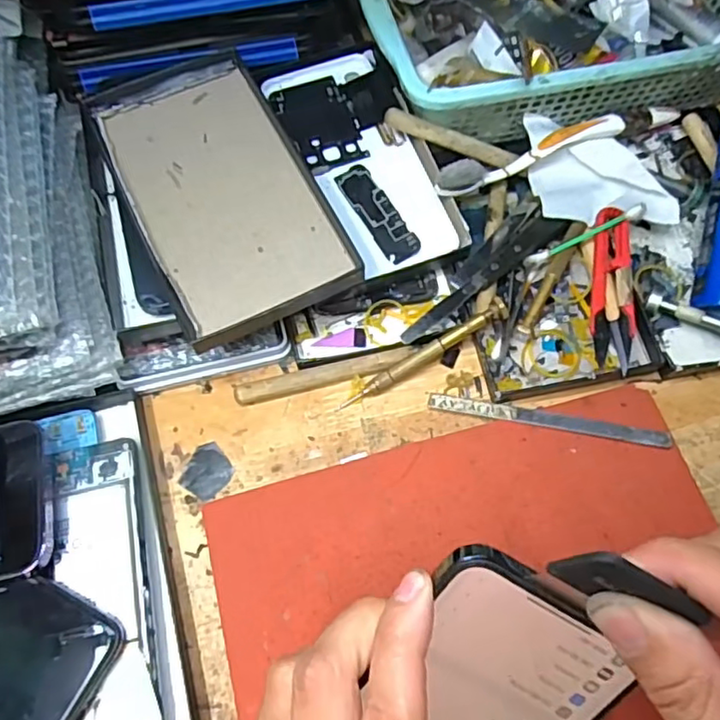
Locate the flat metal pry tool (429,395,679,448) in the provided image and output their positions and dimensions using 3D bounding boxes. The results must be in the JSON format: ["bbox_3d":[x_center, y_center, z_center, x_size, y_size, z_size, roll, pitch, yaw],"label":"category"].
[{"bbox_3d":[0.104,0.033,0.344,0.130,0.004,0.010,10,64,7],"label":"flat metal pry tool"}]

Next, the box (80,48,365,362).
[{"bbox_3d":[-0.077,-0.096,0.345,0.097,0.015,0.169,-25,70,-10],"label":"box"}]

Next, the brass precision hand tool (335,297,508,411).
[{"bbox_3d":[0.036,-0.002,0.352,0.106,0.008,0.010,-32,70,2],"label":"brass precision hand tool"}]

